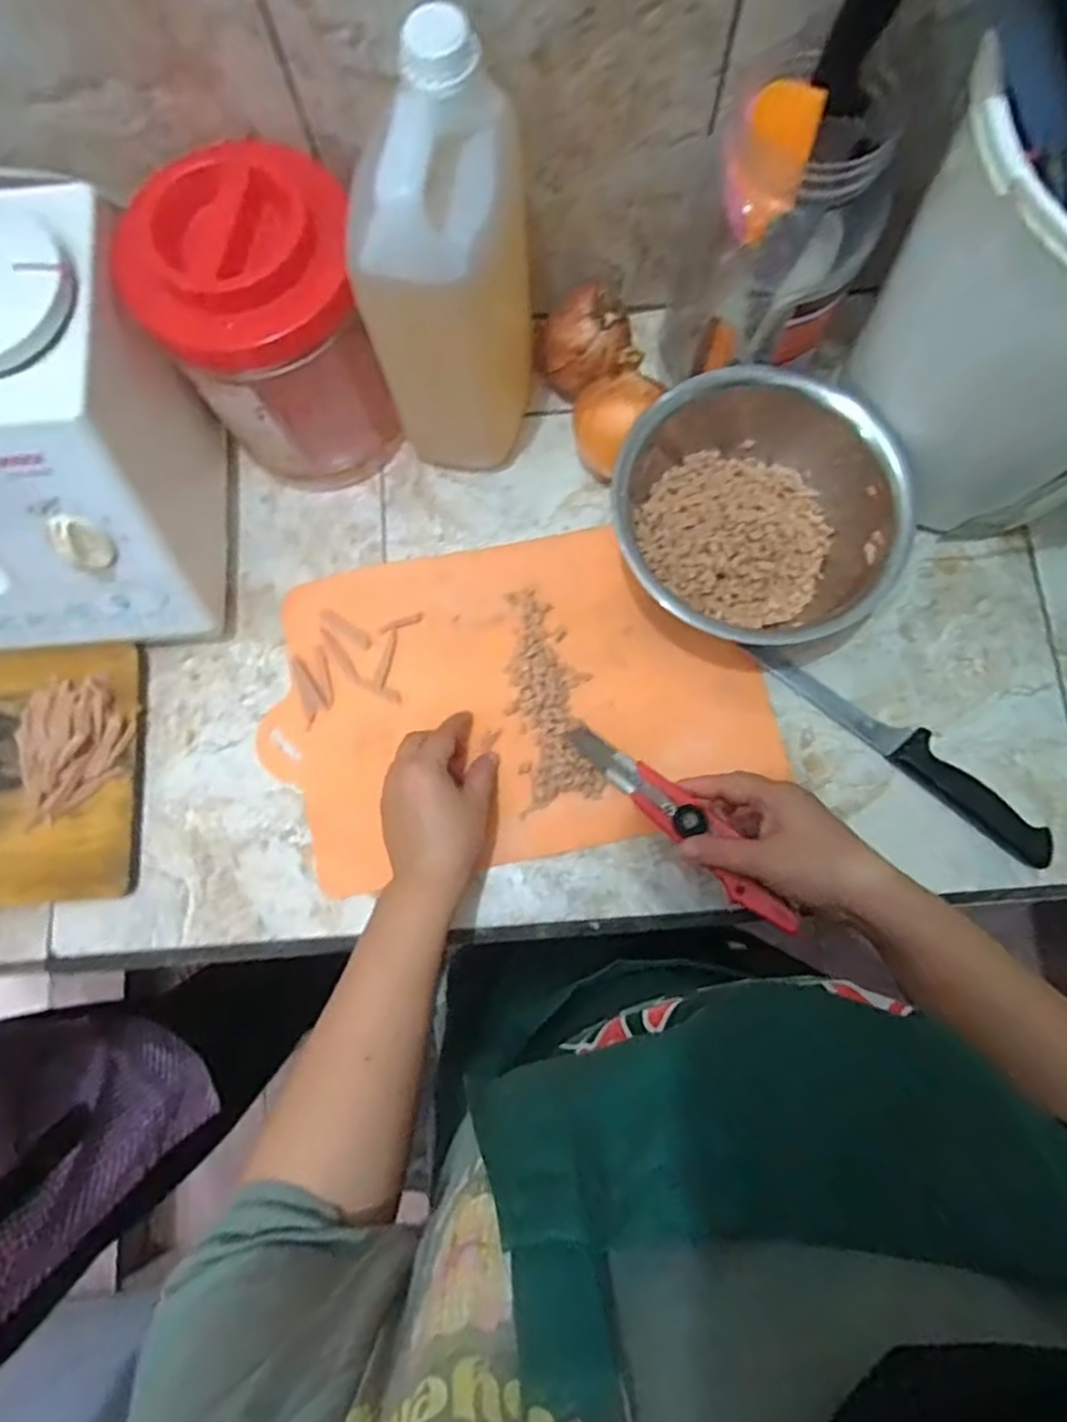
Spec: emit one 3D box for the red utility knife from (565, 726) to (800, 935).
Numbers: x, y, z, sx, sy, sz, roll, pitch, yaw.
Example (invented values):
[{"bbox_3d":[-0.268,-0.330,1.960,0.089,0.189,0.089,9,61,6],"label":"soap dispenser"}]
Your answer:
[{"bbox_3d":[0.095,0.066,0.443,0.031,0.016,0.184,-43,62,-8],"label":"red utility knife"}]

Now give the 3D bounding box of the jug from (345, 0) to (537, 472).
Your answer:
[{"bbox_3d":[-0.050,-0.273,0.452,0.087,0.241,0.126,7,79,0],"label":"jug"}]

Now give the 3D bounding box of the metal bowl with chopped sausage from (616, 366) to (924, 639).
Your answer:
[{"bbox_3d":[0.152,-0.133,0.489,0.188,0.096,0.194,0,79,-1],"label":"metal bowl with chopped sausage"}]

